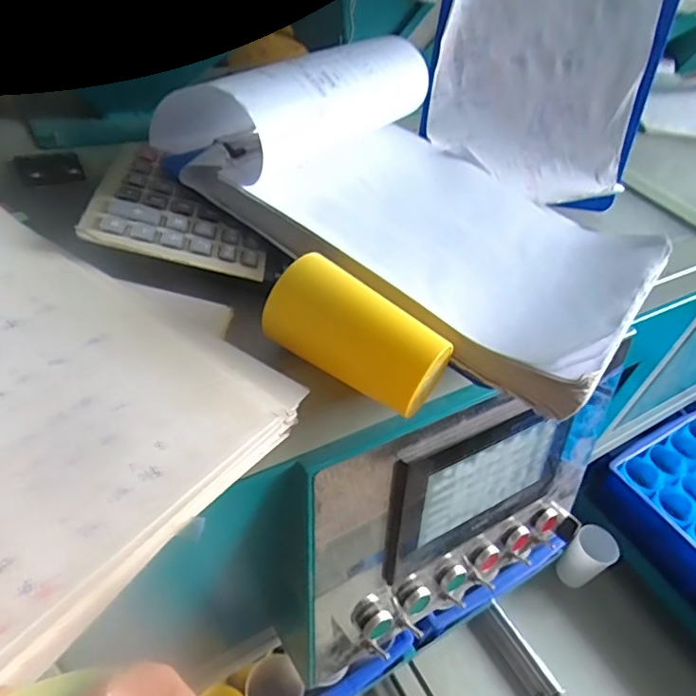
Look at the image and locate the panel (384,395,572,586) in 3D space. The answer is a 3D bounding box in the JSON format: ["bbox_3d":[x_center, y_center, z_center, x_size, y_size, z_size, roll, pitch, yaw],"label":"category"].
[{"bbox_3d":[0.122,0.109,0.465,0.200,0.144,0.029,-17,49,-27],"label":"panel"}]

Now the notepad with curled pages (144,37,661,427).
[{"bbox_3d":[0.061,-0.136,0.411,0.374,0.088,0.247,39,48,26],"label":"notepad with curled pages"}]

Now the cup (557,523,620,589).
[{"bbox_3d":[0.379,0.332,0.854,0.061,0.092,0.059,6,43,-6],"label":"cup"}]

